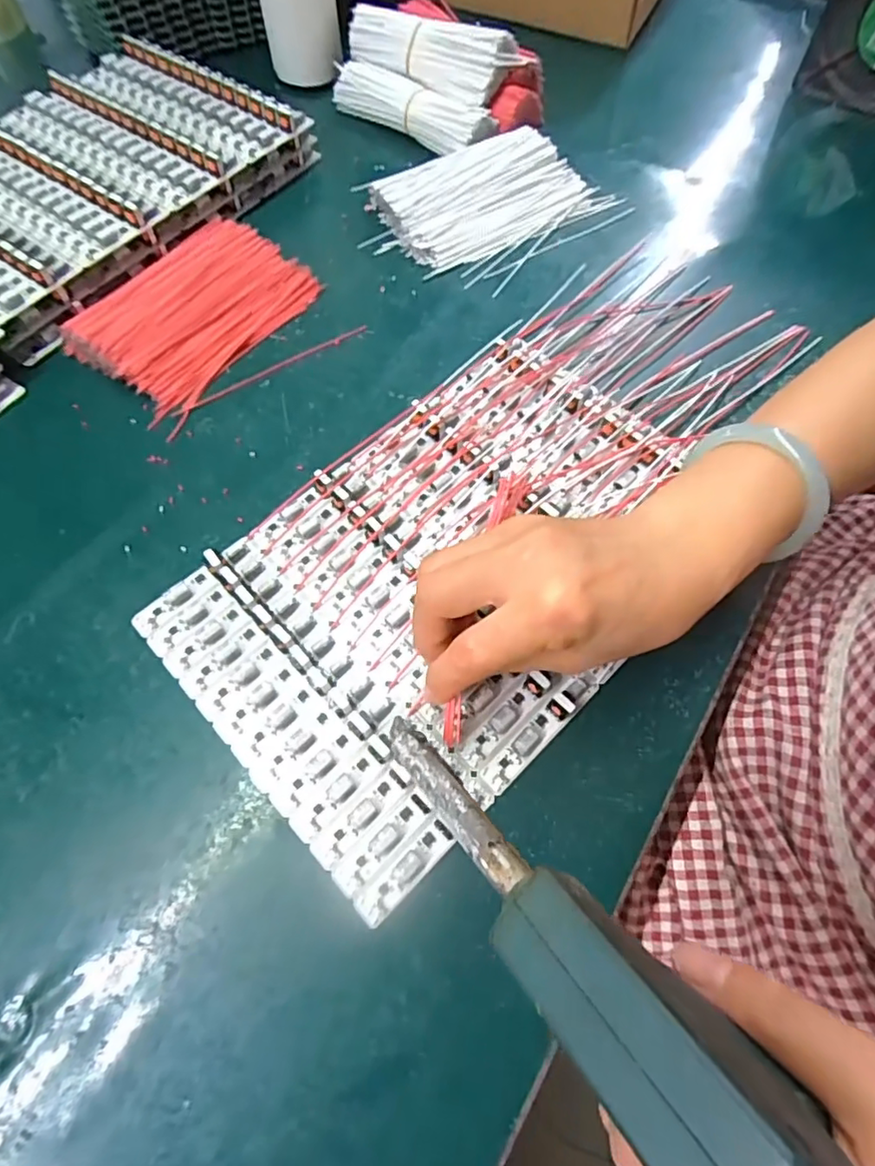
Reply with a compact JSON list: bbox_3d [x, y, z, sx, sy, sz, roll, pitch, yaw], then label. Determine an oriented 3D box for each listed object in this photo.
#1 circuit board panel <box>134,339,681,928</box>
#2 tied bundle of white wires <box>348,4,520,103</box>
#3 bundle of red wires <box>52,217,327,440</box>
[{"bbox_3d":[0.010,-0.010,0.309,0.288,0.014,0.186,-41,72,-18],"label":"circuit board panel"},{"bbox_3d":[-0.009,-0.436,0.470,0.157,0.039,0.046,33,69,15],"label":"tied bundle of white wires"},{"bbox_3d":[-0.167,-0.189,0.390,0.111,0.020,0.154,33,69,14],"label":"bundle of red wires"}]

